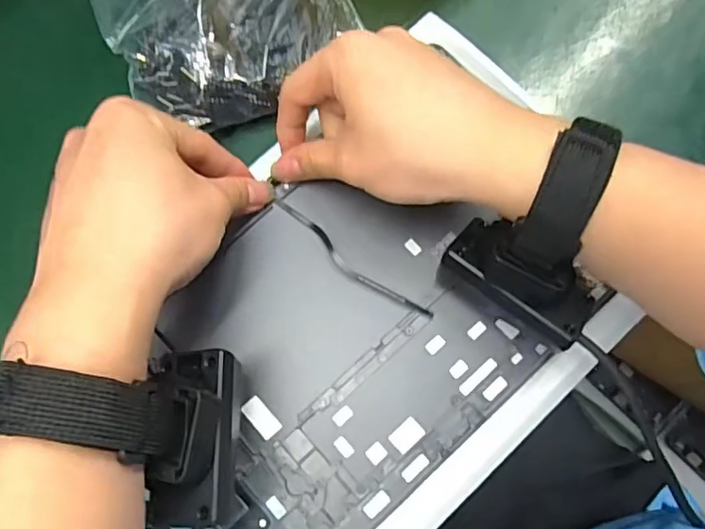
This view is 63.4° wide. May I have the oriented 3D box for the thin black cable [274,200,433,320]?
[{"bbox_3d":[-0.002,-0.001,0.303,0.102,0.007,0.011,39,82,8],"label":"thin black cable"}]

